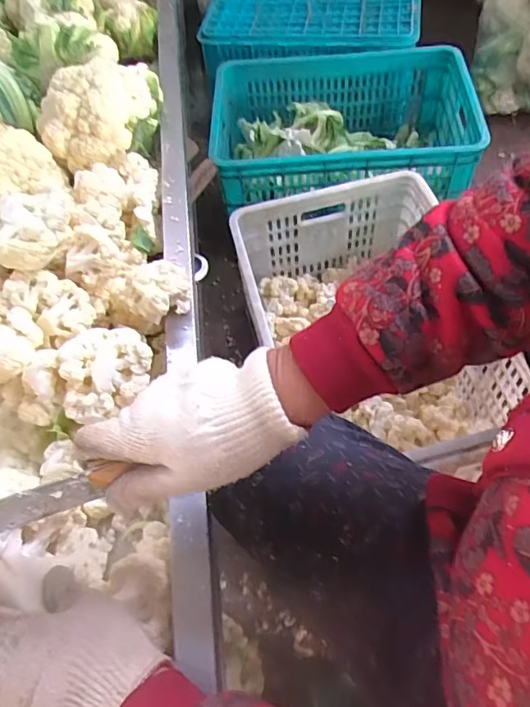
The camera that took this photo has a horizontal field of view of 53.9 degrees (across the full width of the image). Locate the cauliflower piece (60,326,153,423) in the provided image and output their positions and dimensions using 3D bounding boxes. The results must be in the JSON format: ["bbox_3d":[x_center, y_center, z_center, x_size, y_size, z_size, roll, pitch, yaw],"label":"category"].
[{"bbox_3d":[-0.156,0.014,0.512,0.081,0.053,0.099,-2,58,3],"label":"cauliflower piece"}]

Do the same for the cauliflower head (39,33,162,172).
[{"bbox_3d":[-0.231,-0.344,0.723,0.141,0.095,0.177,9,59,10],"label":"cauliflower head"}]

